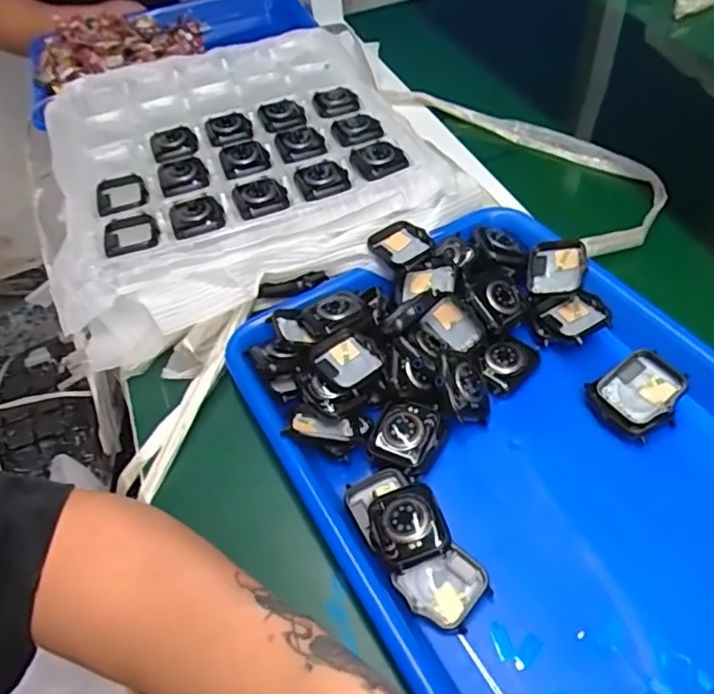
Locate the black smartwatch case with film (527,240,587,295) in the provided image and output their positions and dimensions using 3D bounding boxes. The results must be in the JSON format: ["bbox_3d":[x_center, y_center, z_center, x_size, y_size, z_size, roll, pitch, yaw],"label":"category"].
[{"bbox_3d":[0.140,-0.056,0.427,0.039,0.009,0.041,-5,68,23],"label":"black smartwatch case with film"}]

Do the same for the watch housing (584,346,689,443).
[{"bbox_3d":[0.171,0.029,0.368,0.051,0.013,0.044,-37,55,-6],"label":"watch housing"}]

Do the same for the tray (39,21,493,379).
[{"bbox_3d":[-0.114,-0.193,0.546,0.346,0.028,0.387,-23,51,-11],"label":"tray"}]

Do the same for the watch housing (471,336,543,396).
[{"bbox_3d":[0.098,0.010,0.400,0.043,0.009,0.035,-35,74,-15],"label":"watch housing"}]

